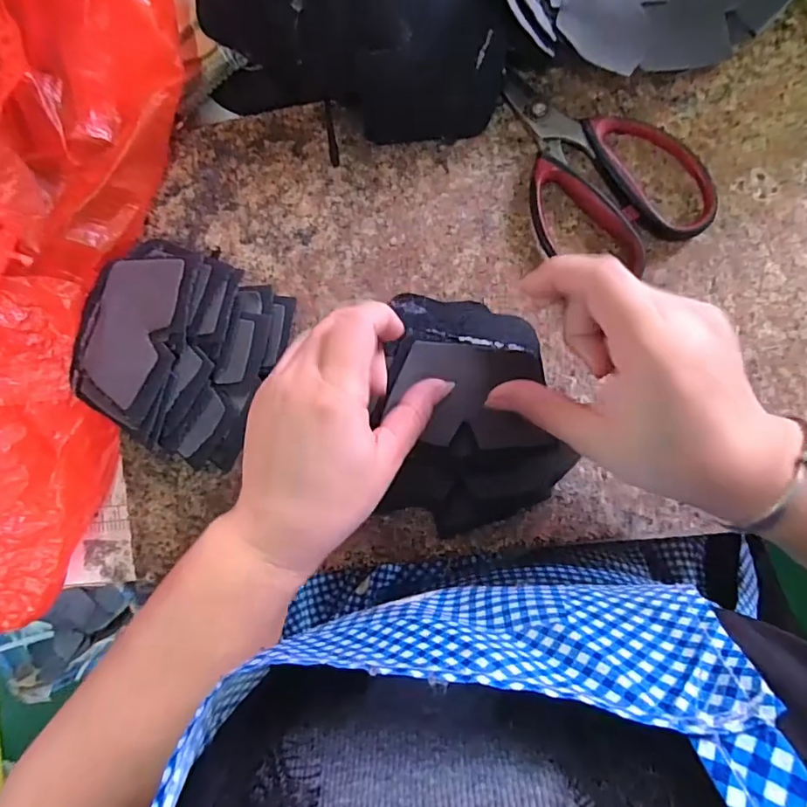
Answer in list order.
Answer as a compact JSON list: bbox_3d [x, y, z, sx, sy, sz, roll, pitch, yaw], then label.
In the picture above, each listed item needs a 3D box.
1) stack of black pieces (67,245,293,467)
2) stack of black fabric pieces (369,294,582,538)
[{"bbox_3d":[-0.143,-0.033,0.318,0.116,0.042,0.117,24,92,6],"label":"stack of black pieces"},{"bbox_3d":[0.041,0.007,0.295,0.101,0.041,0.136,4,90,6],"label":"stack of black fabric pieces"}]

